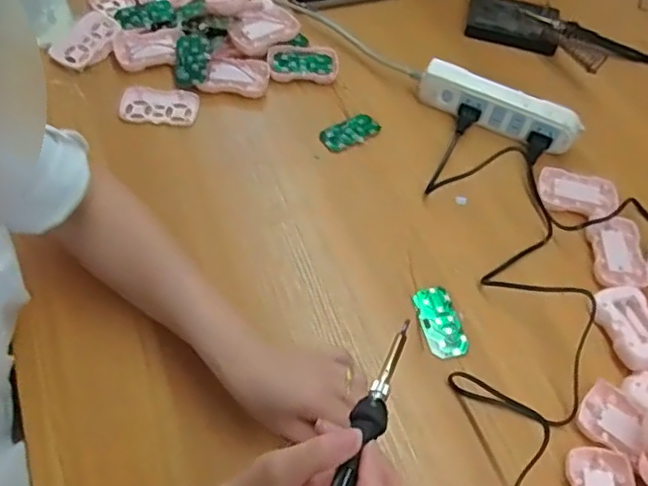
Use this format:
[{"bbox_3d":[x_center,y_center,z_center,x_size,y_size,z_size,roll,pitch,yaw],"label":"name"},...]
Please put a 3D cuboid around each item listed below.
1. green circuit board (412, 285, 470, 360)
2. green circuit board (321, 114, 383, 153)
[{"bbox_3d":[0.114,0.077,0.613,0.046,0.005,0.080,-10,59,-20],"label":"green circuit board"},{"bbox_3d":[0.031,-0.133,0.749,0.072,0.006,0.036,-26,63,-21],"label":"green circuit board"}]

